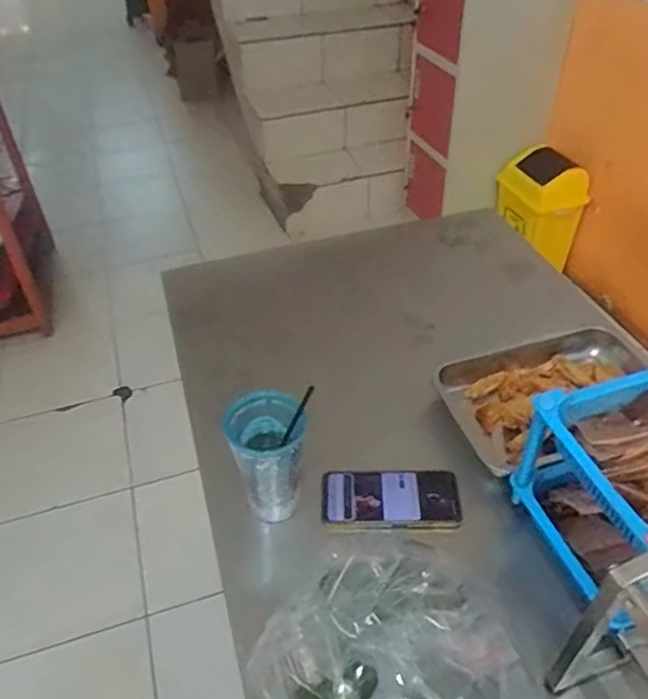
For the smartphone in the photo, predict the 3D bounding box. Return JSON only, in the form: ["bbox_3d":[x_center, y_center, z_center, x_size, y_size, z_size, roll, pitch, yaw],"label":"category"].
[{"bbox_3d":[0.084,0.188,0.777,0.170,0.009,0.080,0,53,-3],"label":"smartphone"}]

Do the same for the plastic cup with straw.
[{"bbox_3d":[-0.059,0.128,0.735,0.085,0.148,0.077,-22,45,-18],"label":"plastic cup with straw"}]

